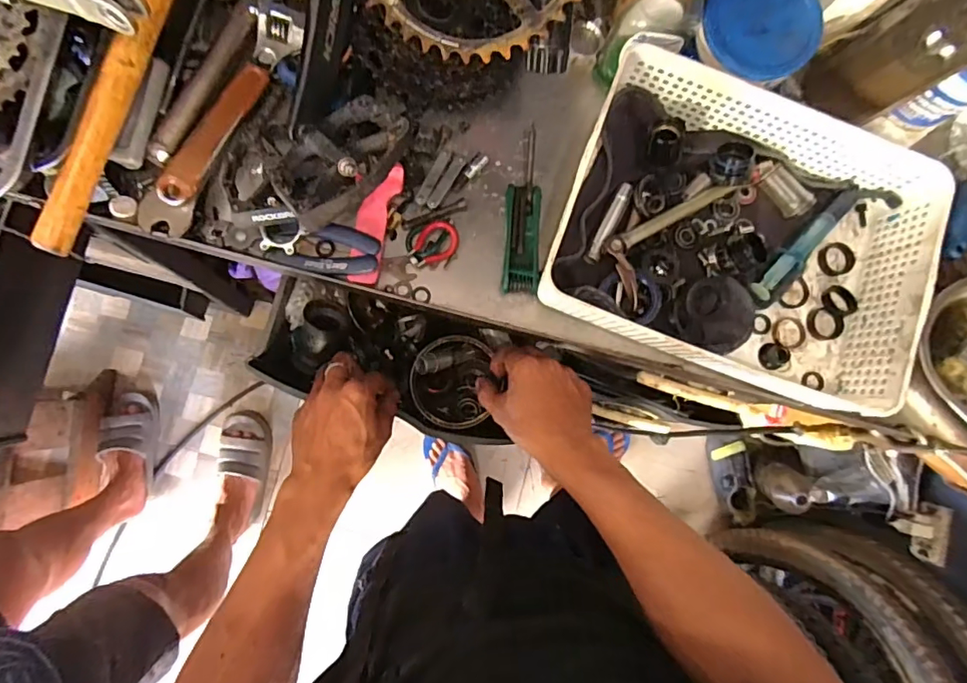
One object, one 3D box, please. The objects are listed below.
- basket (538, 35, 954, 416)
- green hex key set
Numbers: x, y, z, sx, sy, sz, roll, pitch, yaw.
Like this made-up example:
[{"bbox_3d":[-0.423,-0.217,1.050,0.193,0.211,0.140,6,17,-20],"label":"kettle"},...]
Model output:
[{"bbox_3d":[0.240,-0.100,0.494,0.327,0.077,0.264,22,83,-2],"label":"basket"},{"bbox_3d":[0.039,-0.124,0.516,0.034,0.026,0.155,3,85,-4],"label":"green hex key set"}]

